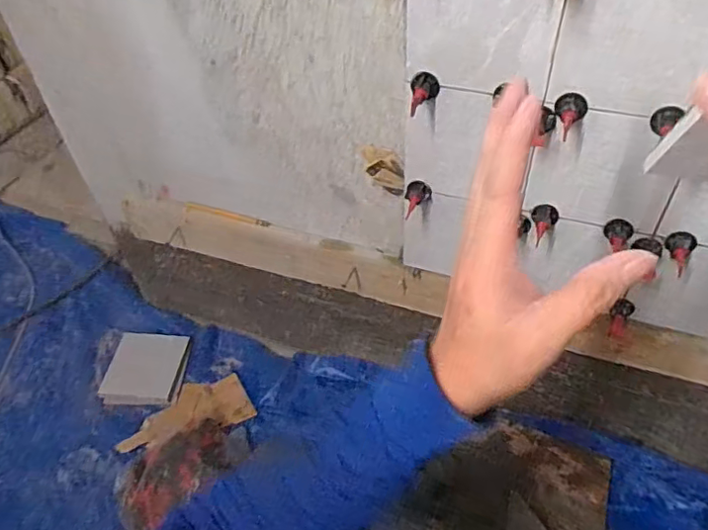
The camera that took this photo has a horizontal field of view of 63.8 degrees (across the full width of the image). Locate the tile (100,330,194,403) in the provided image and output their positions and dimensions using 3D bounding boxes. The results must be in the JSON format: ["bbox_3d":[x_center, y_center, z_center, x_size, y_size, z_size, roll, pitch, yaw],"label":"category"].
[{"bbox_3d":[-0.426,0.213,1.172,0.155,0.017,0.156,4,58,3],"label":"tile"}]

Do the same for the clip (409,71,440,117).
[{"bbox_3d":[0.076,-0.183,0.609,0.031,0.030,0.038,3,48,7],"label":"clip"}]

